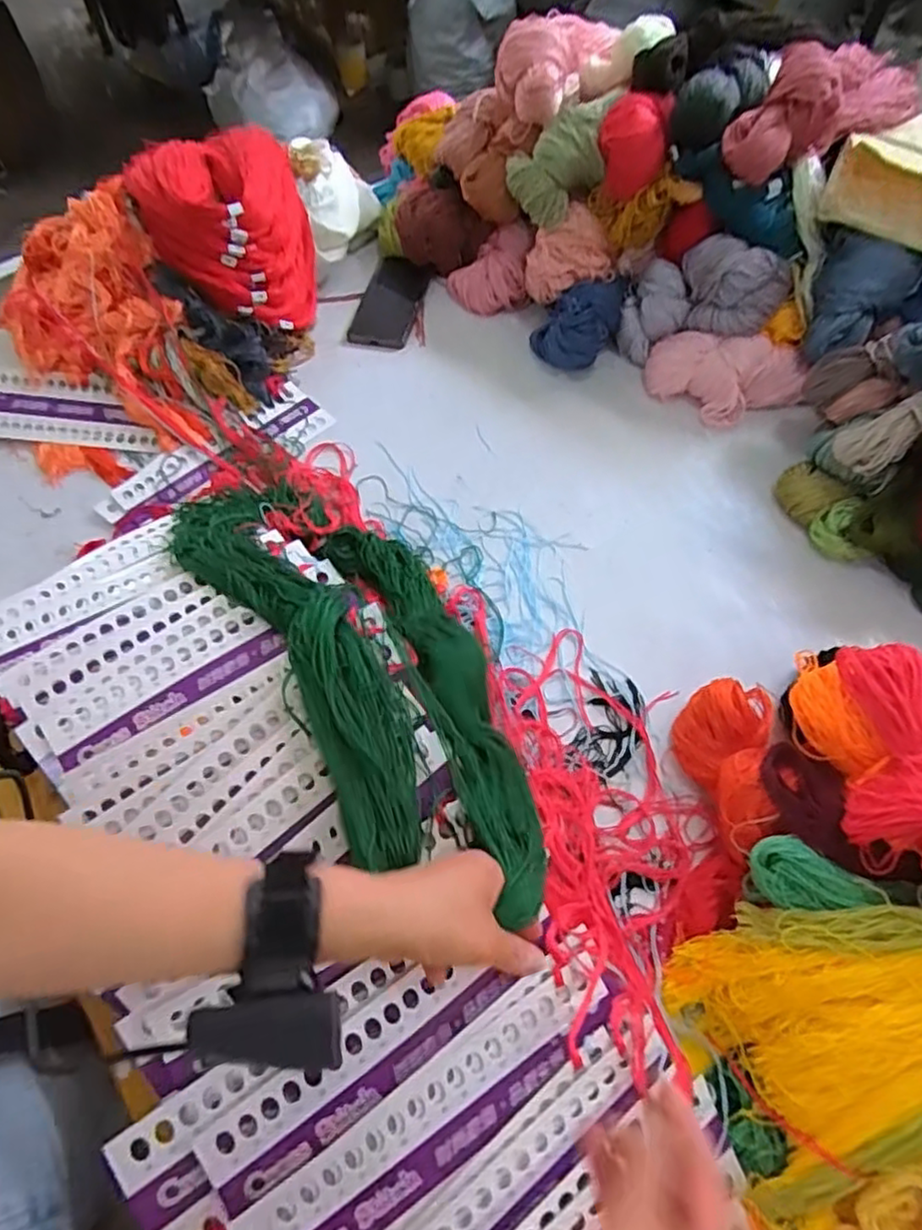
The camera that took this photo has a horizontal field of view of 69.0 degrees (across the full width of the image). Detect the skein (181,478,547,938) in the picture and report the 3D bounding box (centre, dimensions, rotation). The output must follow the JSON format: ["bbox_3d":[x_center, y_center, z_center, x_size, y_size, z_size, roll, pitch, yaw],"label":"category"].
[{"bbox_3d":[-0.077,0.018,0.527,0.165,0.101,0.460,-30,56,-16],"label":"skein"}]

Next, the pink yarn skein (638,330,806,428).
[{"bbox_3d":[0.291,-0.262,0.742,0.169,0.066,0.086,13,61,8],"label":"pink yarn skein"}]

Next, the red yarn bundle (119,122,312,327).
[{"bbox_3d":[-0.263,-0.438,0.798,0.179,0.148,0.210,-26,63,-13],"label":"red yarn bundle"}]

